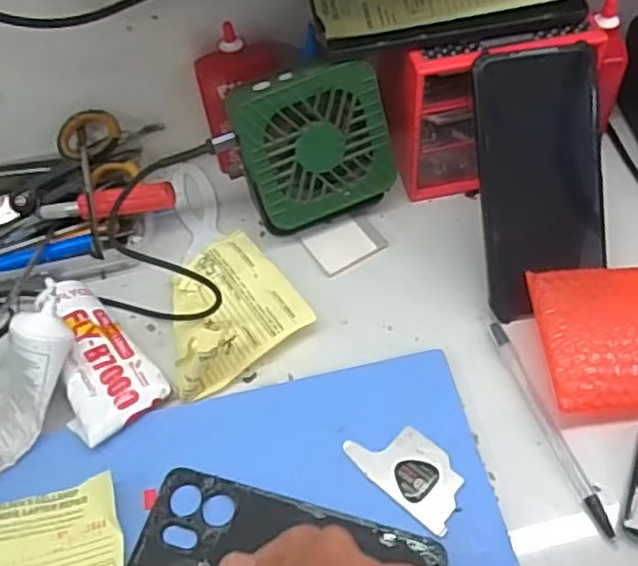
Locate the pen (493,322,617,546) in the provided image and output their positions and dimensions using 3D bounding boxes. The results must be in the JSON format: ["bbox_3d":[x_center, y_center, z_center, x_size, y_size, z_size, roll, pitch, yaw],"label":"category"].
[{"bbox_3d":[0.135,0.081,0.403,0.010,0.006,0.138,-18,55,-7],"label":"pen"}]

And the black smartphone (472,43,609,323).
[{"bbox_3d":[0.143,-0.063,0.434,0.077,0.163,0.006,-8,11,-3],"label":"black smartphone"}]

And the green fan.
[{"bbox_3d":[-0.005,-0.092,0.471,0.100,0.108,0.042,-19,32,-9],"label":"green fan"}]

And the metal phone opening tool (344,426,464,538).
[{"bbox_3d":[0.052,0.105,0.388,0.069,0.004,0.040,37,65,27],"label":"metal phone opening tool"}]

